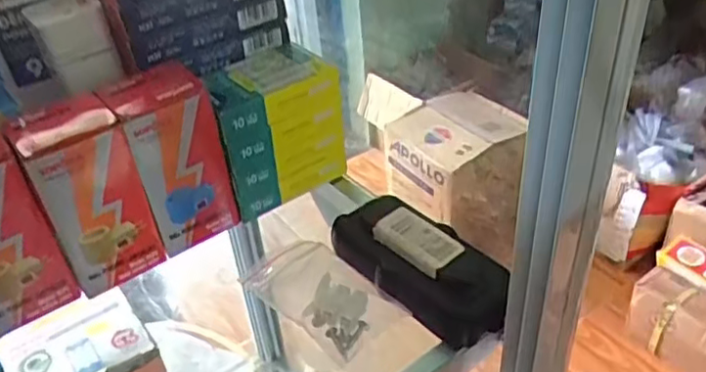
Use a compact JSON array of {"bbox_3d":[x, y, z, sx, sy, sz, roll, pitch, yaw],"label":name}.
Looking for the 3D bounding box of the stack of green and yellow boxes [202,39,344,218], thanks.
[{"bbox_3d":[-0.050,-0.036,0.404,0.077,0.083,0.048,-22,41,-21],"label":"stack of green and yellow boxes"}]

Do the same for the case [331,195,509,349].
[{"bbox_3d":[0.035,0.041,0.351,0.049,0.040,0.100,-32,45,-31],"label":"case"}]

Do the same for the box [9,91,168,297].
[{"bbox_3d":[-0.143,0.004,0.349,0.049,0.096,0.037,-27,43,-26],"label":"box"}]

